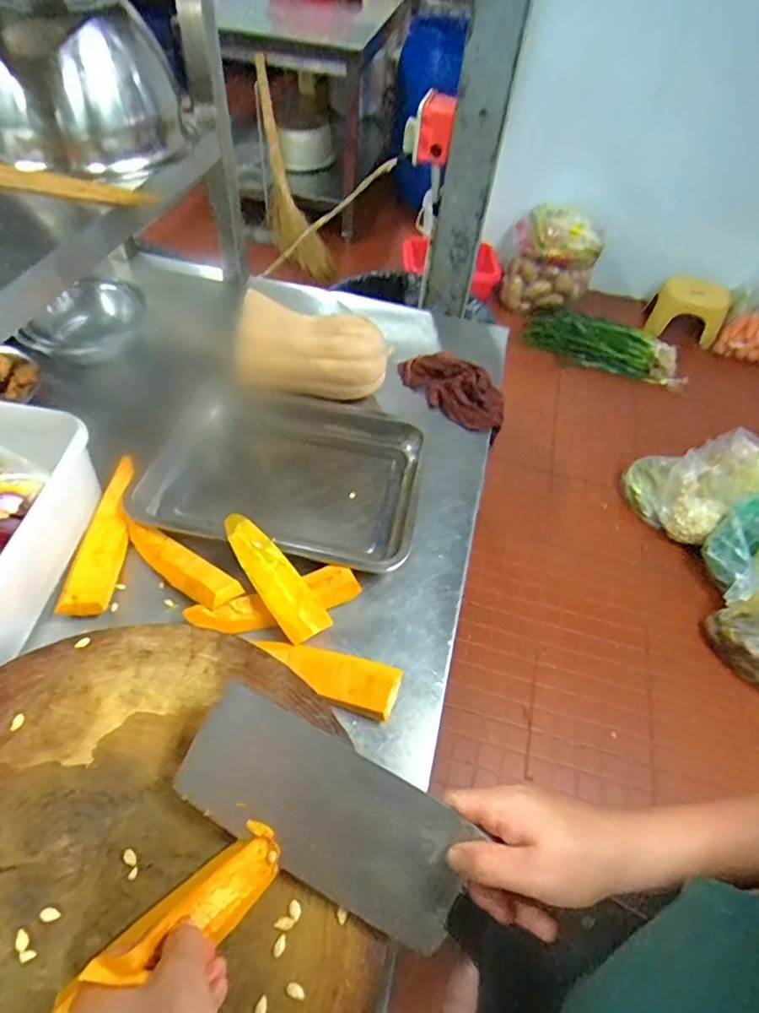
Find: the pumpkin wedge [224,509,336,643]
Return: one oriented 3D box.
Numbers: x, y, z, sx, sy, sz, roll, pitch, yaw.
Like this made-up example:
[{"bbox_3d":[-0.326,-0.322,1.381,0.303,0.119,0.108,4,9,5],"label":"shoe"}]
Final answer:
[{"bbox_3d":[-0.118,0.073,0.593,0.046,0.025,0.162,-33,75,-27],"label":"pumpkin wedge"}]

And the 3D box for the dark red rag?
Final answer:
[{"bbox_3d":[0.116,-0.190,0.871,0.192,0.044,0.100,37,58,22],"label":"dark red rag"}]

